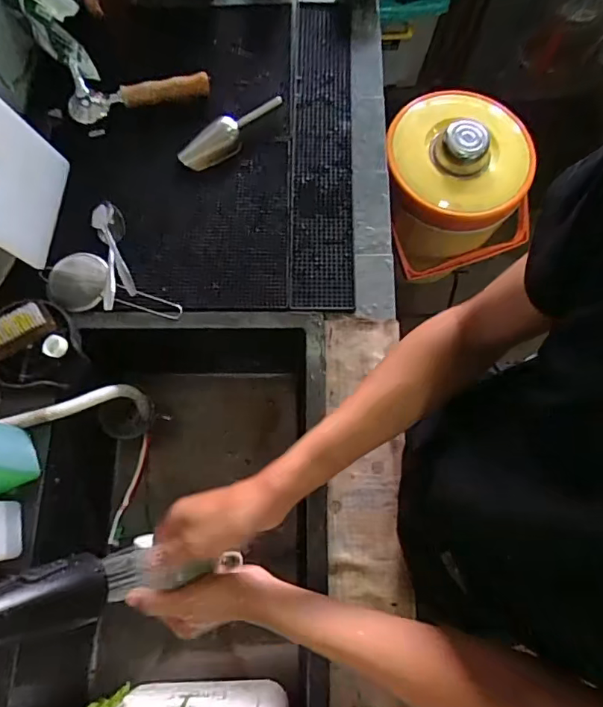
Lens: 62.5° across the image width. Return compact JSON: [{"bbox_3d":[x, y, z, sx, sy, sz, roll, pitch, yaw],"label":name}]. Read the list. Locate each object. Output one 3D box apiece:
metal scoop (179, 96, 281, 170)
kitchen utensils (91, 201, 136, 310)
[{"bbox_3d":[-0.113,-0.360,0.803,0.183,0.029,0.057,-43,76,-11],"label":"metal scoop"},{"bbox_3d":[-0.282,-0.152,0.742,0.047,0.018,0.170,-14,73,-3],"label":"kitchen utensils"}]

